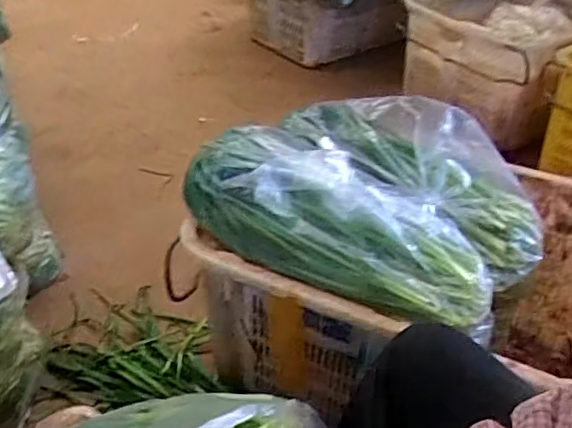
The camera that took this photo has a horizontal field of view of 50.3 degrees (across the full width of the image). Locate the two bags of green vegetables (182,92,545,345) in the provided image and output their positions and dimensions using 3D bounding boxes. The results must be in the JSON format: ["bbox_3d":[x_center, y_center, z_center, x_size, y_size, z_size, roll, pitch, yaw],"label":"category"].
[{"bbox_3d":[0.135,-0.042,0.910,0.471,0.138,0.374,18,40,21],"label":"two bags of green vegetables"}]

